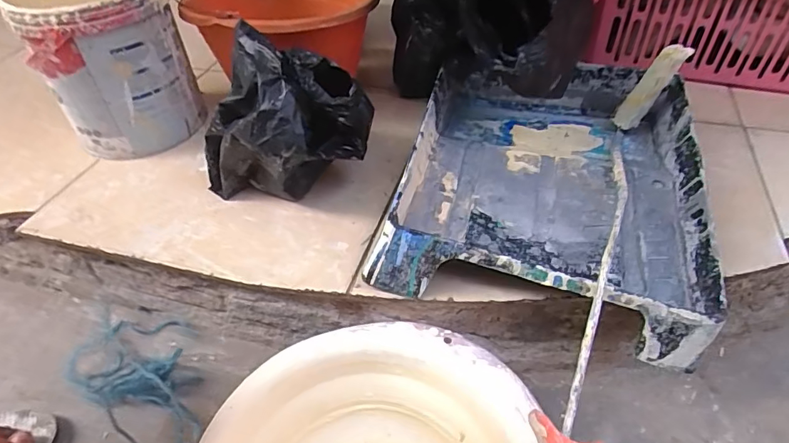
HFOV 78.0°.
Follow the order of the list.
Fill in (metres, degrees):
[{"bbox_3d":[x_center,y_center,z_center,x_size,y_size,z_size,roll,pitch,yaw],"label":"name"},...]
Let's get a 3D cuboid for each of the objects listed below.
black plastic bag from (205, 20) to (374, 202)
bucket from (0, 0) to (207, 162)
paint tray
[{"bbox_3d":[-0.118,-0.102,0.534,0.167,0.162,0.124,20,47,22],"label":"black plastic bag"},{"bbox_3d":[-0.369,-0.214,0.643,0.172,0.193,0.197,-21,46,-19],"label":"bucket"},{"bbox_3d":[0.169,-0.049,0.539,0.292,0.084,0.363,10,44,13],"label":"paint tray"}]

